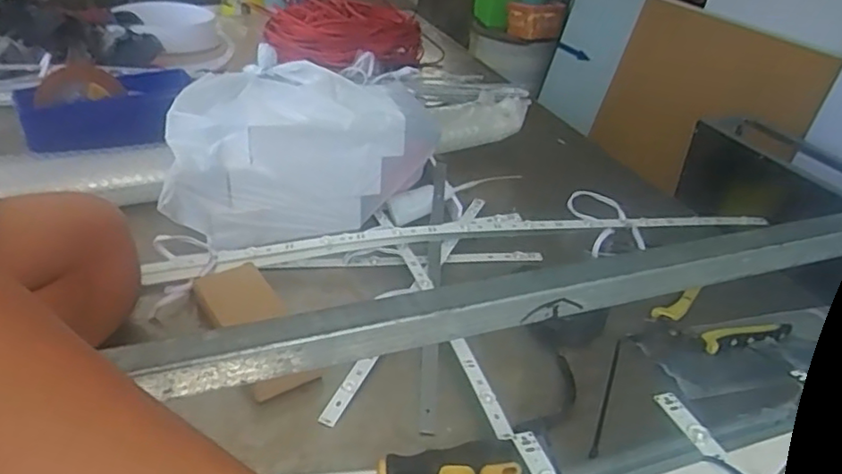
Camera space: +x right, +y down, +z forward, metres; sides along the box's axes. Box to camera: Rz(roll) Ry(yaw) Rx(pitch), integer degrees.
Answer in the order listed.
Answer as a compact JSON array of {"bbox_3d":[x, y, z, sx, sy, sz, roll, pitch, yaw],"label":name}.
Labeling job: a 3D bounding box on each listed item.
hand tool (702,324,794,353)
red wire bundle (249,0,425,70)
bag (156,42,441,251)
[{"bbox_3d":[0.309,0.092,0.593,0.095,0.012,0.027,-5,34,-15],"label":"hand tool"},{"bbox_3d":[-0.148,-0.400,1.219,0.298,0.111,0.221,4,33,-1],"label":"red wire bundle"},{"bbox_3d":[-0.137,-0.095,0.711,0.283,0.145,0.188,8,33,5],"label":"bag"}]

